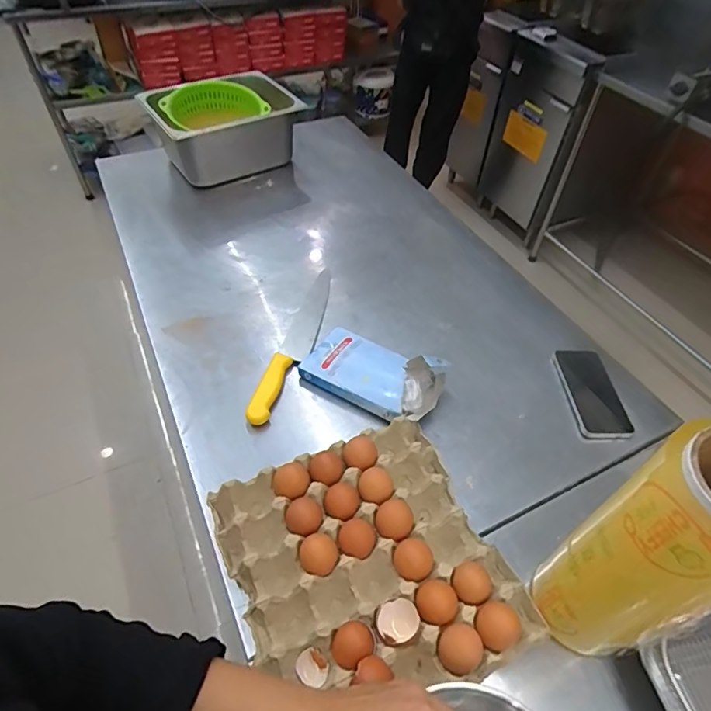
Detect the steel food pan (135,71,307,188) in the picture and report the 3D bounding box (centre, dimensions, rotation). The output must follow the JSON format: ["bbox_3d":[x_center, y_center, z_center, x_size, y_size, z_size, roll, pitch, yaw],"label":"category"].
[{"bbox_3d":[-0.323,-0.552,1.176,0.338,0.161,0.239,-31,56,-24],"label":"steel food pan"}]

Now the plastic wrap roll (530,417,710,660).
[{"bbox_3d":[0.262,0.182,0.426,0.107,0.284,0.108,-19,53,-17],"label":"plastic wrap roll"}]

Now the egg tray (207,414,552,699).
[{"bbox_3d":[0.013,0.243,0.558,0.296,0.065,0.294,-19,52,-16],"label":"egg tray"}]

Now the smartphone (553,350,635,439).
[{"bbox_3d":[0.377,0.057,0.760,0.081,0.010,0.173,-2,50,-2],"label":"smartphone"}]

